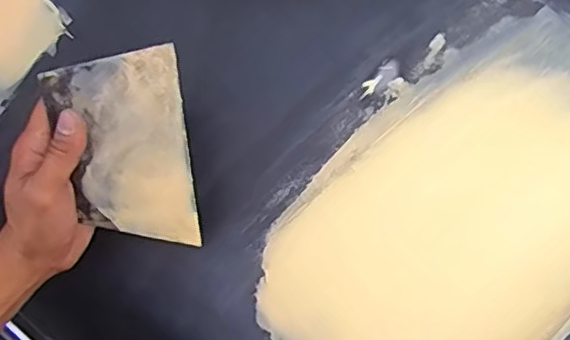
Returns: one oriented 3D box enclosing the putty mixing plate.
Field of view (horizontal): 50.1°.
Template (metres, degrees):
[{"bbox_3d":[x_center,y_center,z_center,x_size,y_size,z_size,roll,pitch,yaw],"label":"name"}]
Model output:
[{"bbox_3d":[-0.112,-0.012,0.429,0.092,0.005,0.138,-1,113,11],"label":"putty mixing plate"}]

